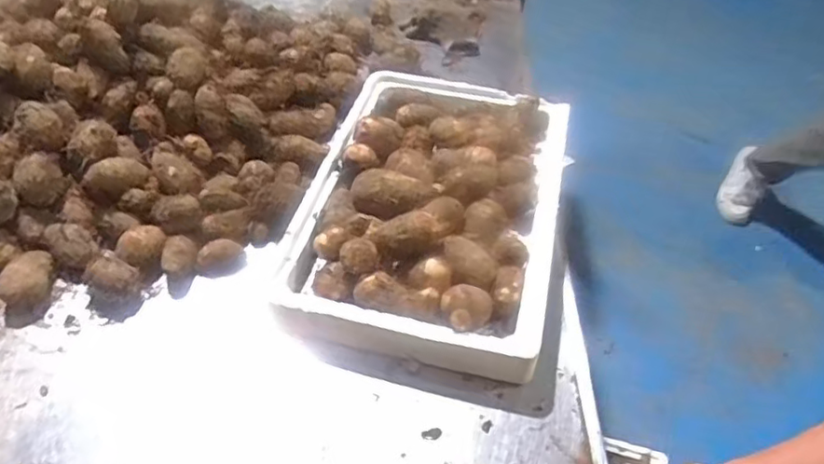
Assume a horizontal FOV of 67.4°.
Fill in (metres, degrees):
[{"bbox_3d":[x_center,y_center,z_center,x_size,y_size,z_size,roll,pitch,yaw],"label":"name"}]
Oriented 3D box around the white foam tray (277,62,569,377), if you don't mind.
[{"bbox_3d":[0.031,-0.044,0.771,0.306,0.087,0.446,11,47,4],"label":"white foam tray"}]

